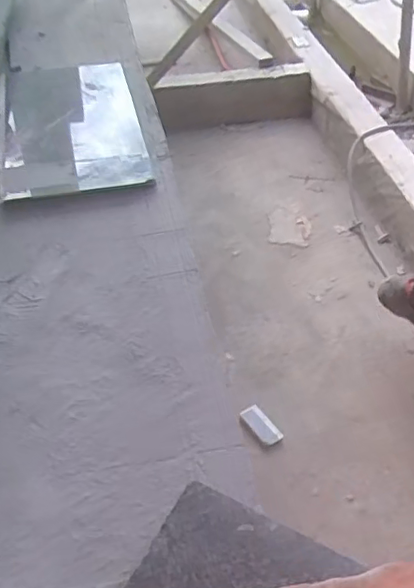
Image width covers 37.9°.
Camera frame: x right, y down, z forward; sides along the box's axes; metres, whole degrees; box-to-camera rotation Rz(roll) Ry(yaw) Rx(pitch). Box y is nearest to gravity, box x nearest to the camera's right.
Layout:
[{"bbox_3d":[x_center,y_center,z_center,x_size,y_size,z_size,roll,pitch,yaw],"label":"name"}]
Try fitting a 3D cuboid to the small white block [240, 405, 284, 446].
[{"bbox_3d":[0.126,0.309,1.403,0.047,0.033,0.107,-30,50,-27],"label":"small white block"}]

